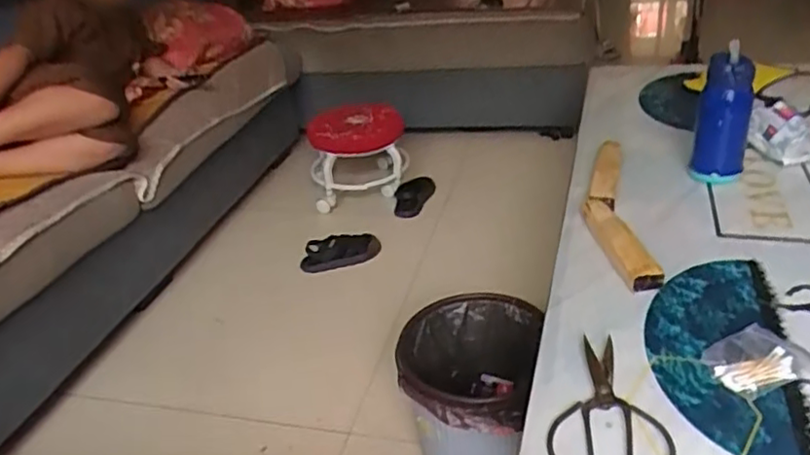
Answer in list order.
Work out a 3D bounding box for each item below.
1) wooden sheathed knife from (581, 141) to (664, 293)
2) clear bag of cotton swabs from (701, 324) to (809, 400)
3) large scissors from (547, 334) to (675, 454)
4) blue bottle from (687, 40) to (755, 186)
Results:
[{"bbox_3d":[0.320,-0.041,1.000,0.081,0.028,0.414,-1,31,10],"label":"wooden sheathed knife"},{"bbox_3d":[0.385,0.148,0.695,0.107,0.018,0.085,-21,33,-22],"label":"clear bag of cotton swabs"},{"bbox_3d":[0.208,0.185,0.669,0.116,0.011,0.194,-1,31,11],"label":"large scissors"},{"bbox_3d":[0.516,-0.174,1.035,0.077,0.208,0.062,13,36,30],"label":"blue bottle"}]

